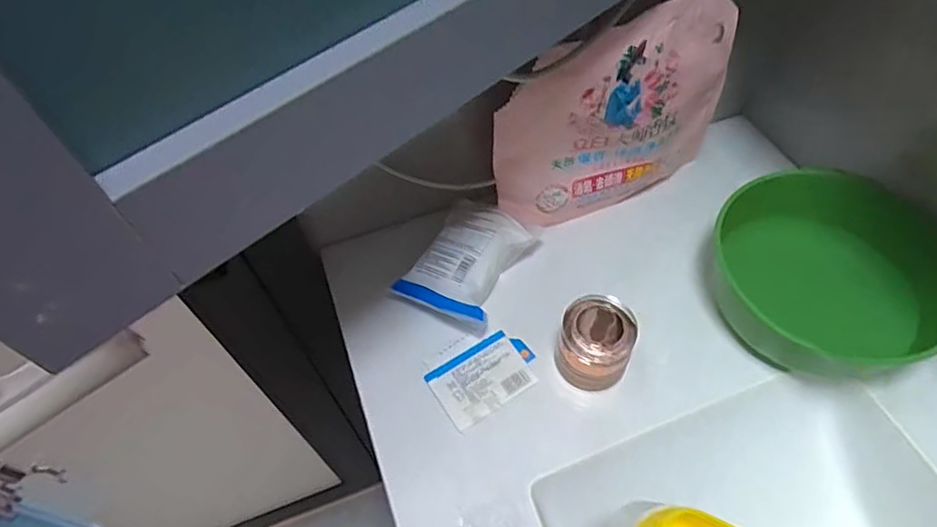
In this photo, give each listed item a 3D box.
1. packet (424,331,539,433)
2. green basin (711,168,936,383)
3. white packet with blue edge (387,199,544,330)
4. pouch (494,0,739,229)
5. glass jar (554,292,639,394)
[{"bbox_3d":[0.015,0.101,0.512,0.094,0.006,0.061,-29,58,-16],"label":"packet"},{"bbox_3d":[0.320,0.008,0.499,0.173,0.083,0.188,-2,54,2],"label":"green basin"},{"bbox_3d":[0.001,-0.008,0.549,0.094,0.050,0.132,24,59,19],"label":"white packet with blue edge"},{"bbox_3d":[0.144,-0.135,0.540,0.251,0.207,0.048,-23,56,-13],"label":"pouch"},{"bbox_3d":[0.109,0.069,0.487,0.061,0.067,0.057,-2,54,2],"label":"glass jar"}]

